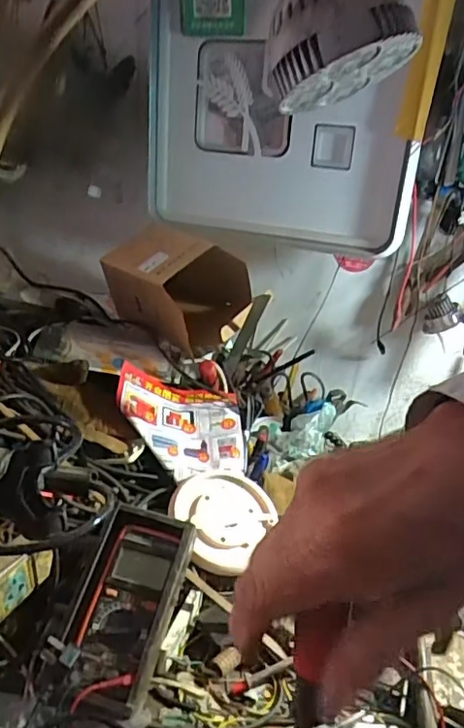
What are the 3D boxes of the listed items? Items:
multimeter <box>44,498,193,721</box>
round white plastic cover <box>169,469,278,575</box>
[{"bbox_3d":[-0.120,0.260,0.625,0.099,0.034,0.209,11,56,13],"label":"multimeter"},{"bbox_3d":[-0.006,0.207,0.787,0.139,0.019,0.147,10,39,-9],"label":"round white plastic cover"}]

